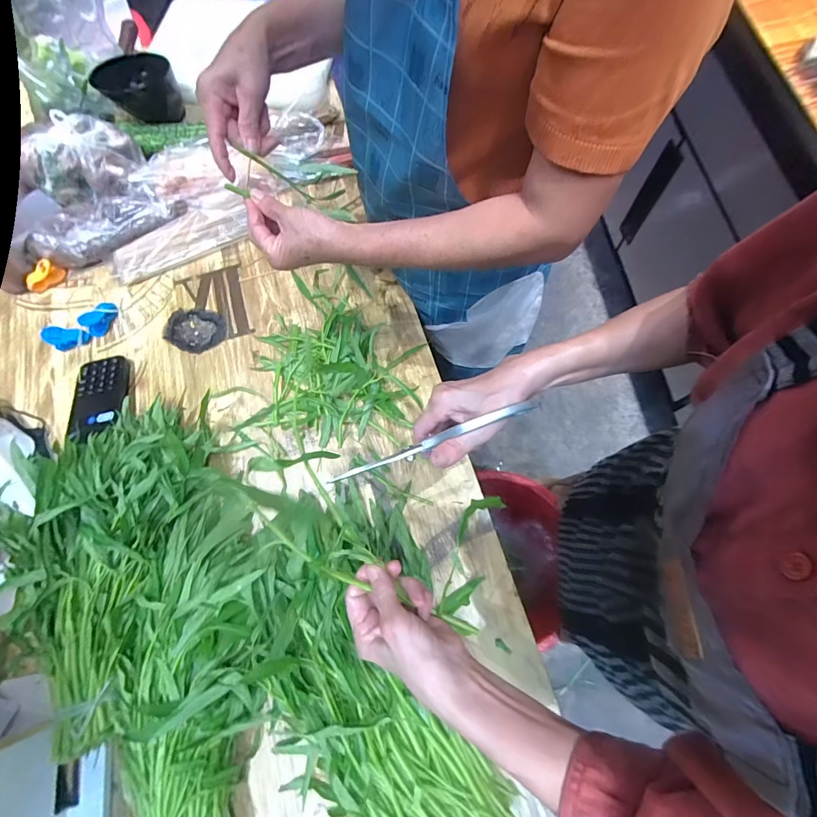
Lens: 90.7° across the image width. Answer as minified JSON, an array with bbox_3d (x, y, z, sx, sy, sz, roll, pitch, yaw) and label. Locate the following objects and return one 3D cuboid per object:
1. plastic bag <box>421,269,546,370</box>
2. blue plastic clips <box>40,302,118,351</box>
[{"bbox_3d":[0.132,-0.136,0.680,0.188,0.203,0.056,-11,71,-2],"label":"plastic bag"},{"bbox_3d":[-0.534,-0.136,0.661,0.110,0.033,0.039,-36,73,-10],"label":"blue plastic clips"}]

